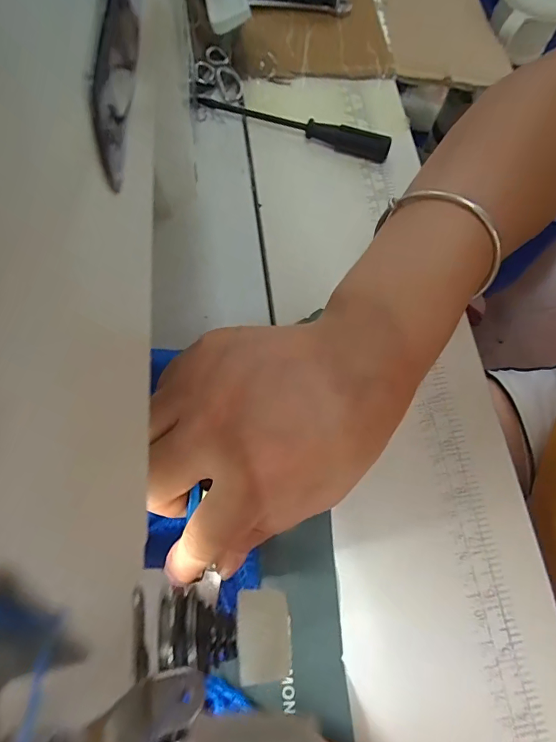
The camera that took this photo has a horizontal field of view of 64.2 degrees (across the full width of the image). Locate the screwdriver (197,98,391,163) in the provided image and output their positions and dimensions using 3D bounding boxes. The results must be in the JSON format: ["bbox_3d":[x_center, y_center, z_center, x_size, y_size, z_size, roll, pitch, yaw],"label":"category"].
[{"bbox_3d":[0.011,-0.177,0.319,0.139,0.018,0.014,20,69,5],"label":"screwdriver"}]

